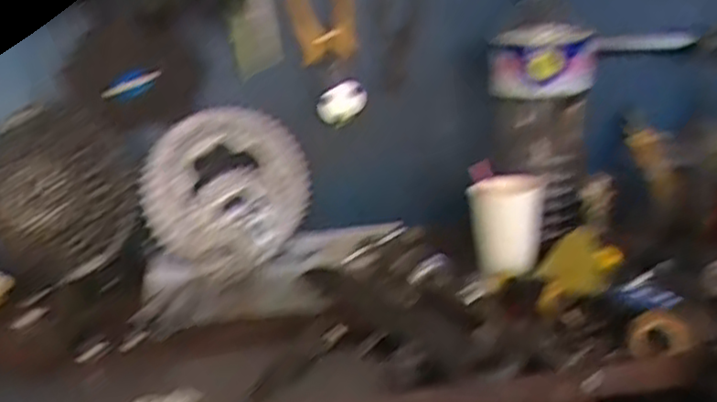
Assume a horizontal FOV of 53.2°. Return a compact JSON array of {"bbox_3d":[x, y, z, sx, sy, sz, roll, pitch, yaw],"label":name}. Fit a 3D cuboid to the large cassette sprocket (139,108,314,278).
[{"bbox_3d":[-0.148,-0.016,0.804,0.184,0.175,0.038,-50,2,-25],"label":"large cassette sprocket"}]

